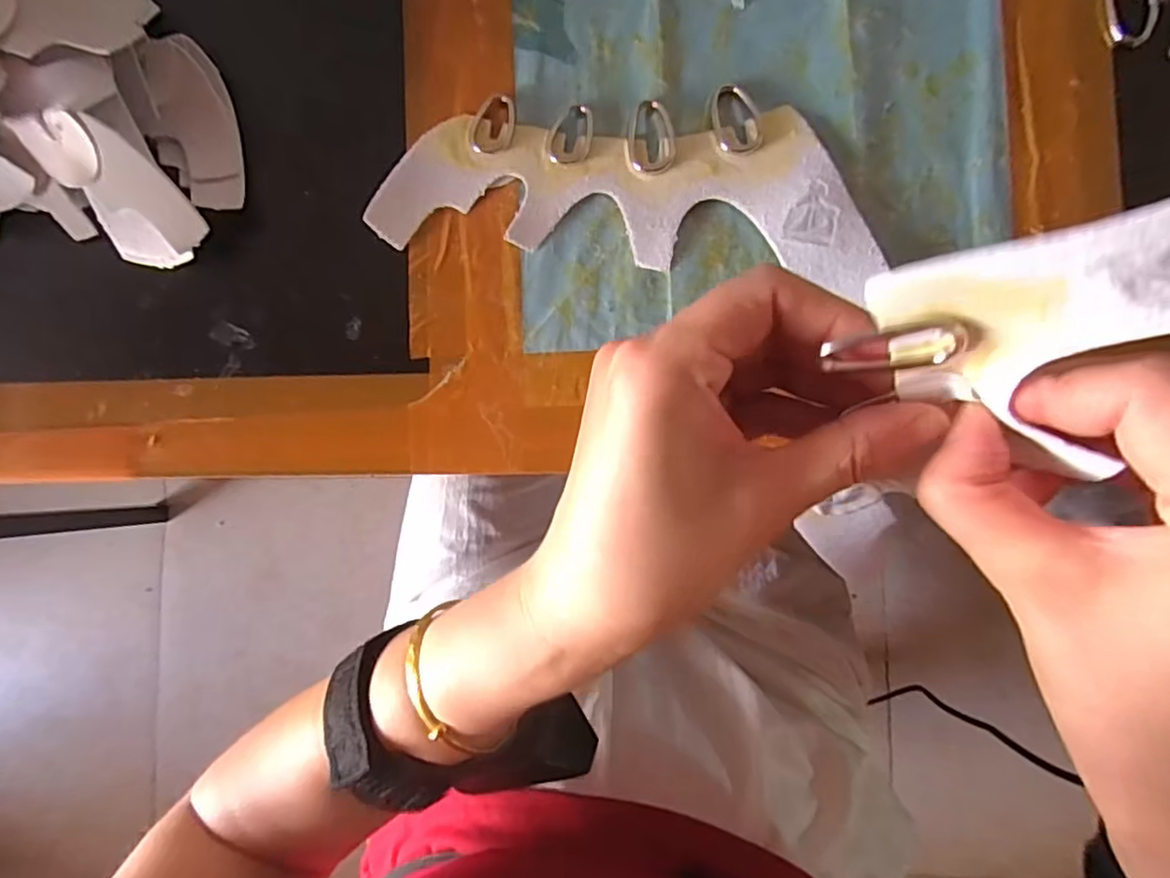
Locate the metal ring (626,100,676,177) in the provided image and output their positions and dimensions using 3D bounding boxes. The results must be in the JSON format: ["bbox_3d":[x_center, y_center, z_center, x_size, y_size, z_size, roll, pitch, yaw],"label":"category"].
[{"bbox_3d":[0.028,-0.129,0.264,0.020,0.004,0.033,-6,87,5],"label":"metal ring"}]

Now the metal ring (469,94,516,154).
[{"bbox_3d":[-0.041,-0.139,0.271,0.019,0.004,0.026,11,87,6],"label":"metal ring"}]

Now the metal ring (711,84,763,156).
[{"bbox_3d":[0.064,-0.135,0.262,0.019,0.004,0.032,-12,85,4],"label":"metal ring"}]

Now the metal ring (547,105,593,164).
[{"bbox_3d":[-0.006,-0.133,0.268,0.018,0.004,0.026,12,87,6],"label":"metal ring"}]

